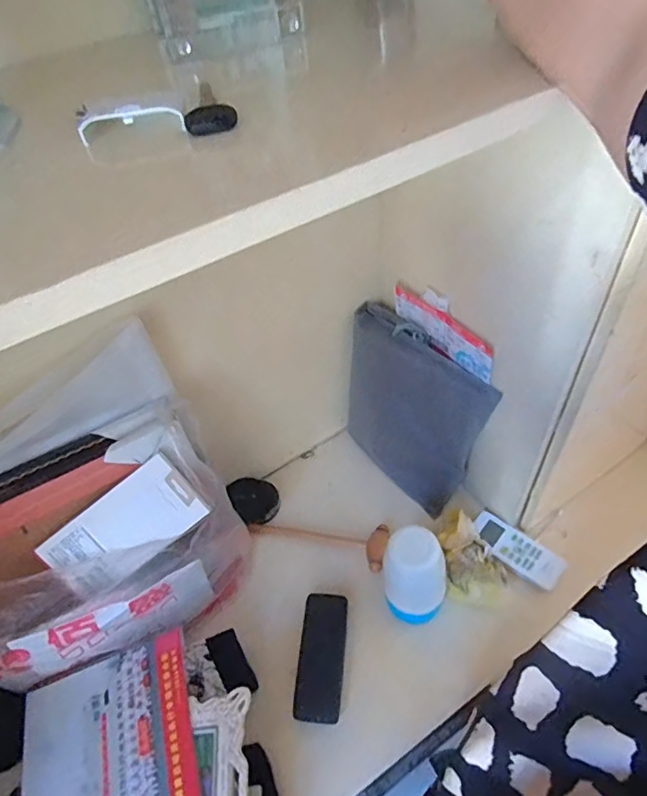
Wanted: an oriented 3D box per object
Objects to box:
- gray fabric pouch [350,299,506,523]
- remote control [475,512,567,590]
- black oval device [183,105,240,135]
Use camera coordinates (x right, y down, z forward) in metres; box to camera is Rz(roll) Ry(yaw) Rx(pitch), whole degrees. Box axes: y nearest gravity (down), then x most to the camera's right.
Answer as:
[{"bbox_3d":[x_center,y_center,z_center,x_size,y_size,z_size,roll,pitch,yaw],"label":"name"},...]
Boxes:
[{"bbox_3d":[0.125,0.022,0.770,0.223,0.271,0.027,34,48,24],"label":"gray fabric pouch"},{"bbox_3d":[0.274,0.212,0.730,0.130,0.012,0.057,34,60,30],"label":"remote control"},{"bbox_3d":[-0.058,-0.145,0.267,0.027,0.010,0.013,-8,49,-1],"label":"black oval device"}]

